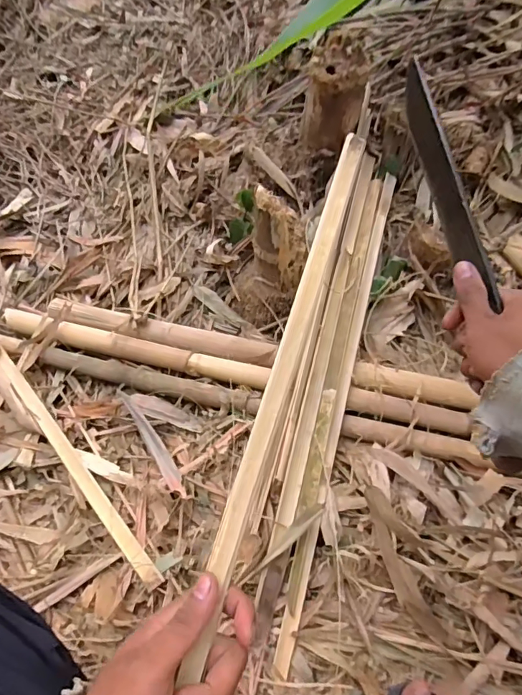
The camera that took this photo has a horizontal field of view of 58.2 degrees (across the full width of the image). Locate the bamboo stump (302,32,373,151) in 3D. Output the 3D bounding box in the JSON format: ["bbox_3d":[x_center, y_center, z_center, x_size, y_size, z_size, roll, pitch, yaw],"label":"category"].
[{"bbox_3d":[0.153,-0.527,0.984,0.120,0.177,0.124,9,55,5],"label":"bamboo stump"}]

